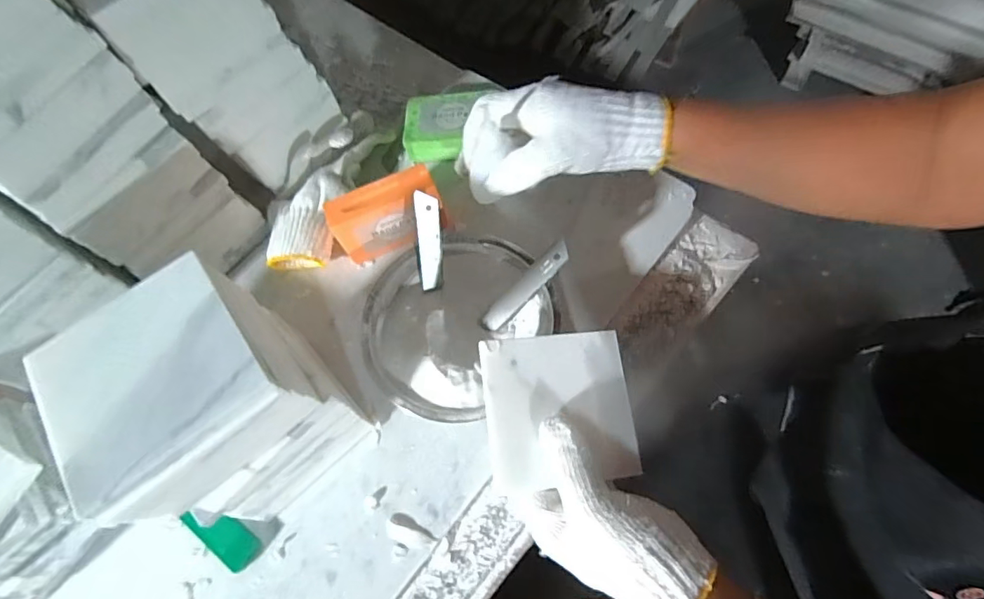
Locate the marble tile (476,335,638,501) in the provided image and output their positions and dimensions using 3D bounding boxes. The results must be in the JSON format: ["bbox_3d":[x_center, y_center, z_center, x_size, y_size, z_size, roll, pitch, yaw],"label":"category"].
[{"bbox_3d":[0.046,0.072,0.338,0.101,0.004,0.098,-4,75,-12],"label":"marble tile"}]

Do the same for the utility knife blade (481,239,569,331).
[{"bbox_3d":[0.026,-0.009,0.390,0.089,0.008,0.018,-45,66,15],"label":"utility knife blade"}]

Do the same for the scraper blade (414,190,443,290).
[{"bbox_3d":[-0.050,-0.045,0.391,0.019,0.080,0.005,0,30,0],"label":"scraper blade"}]

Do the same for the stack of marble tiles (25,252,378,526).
[{"bbox_3d":[-0.167,0.067,0.316,0.109,0.153,0.104,-40,68,-14],"label":"stack of marble tiles"}]

